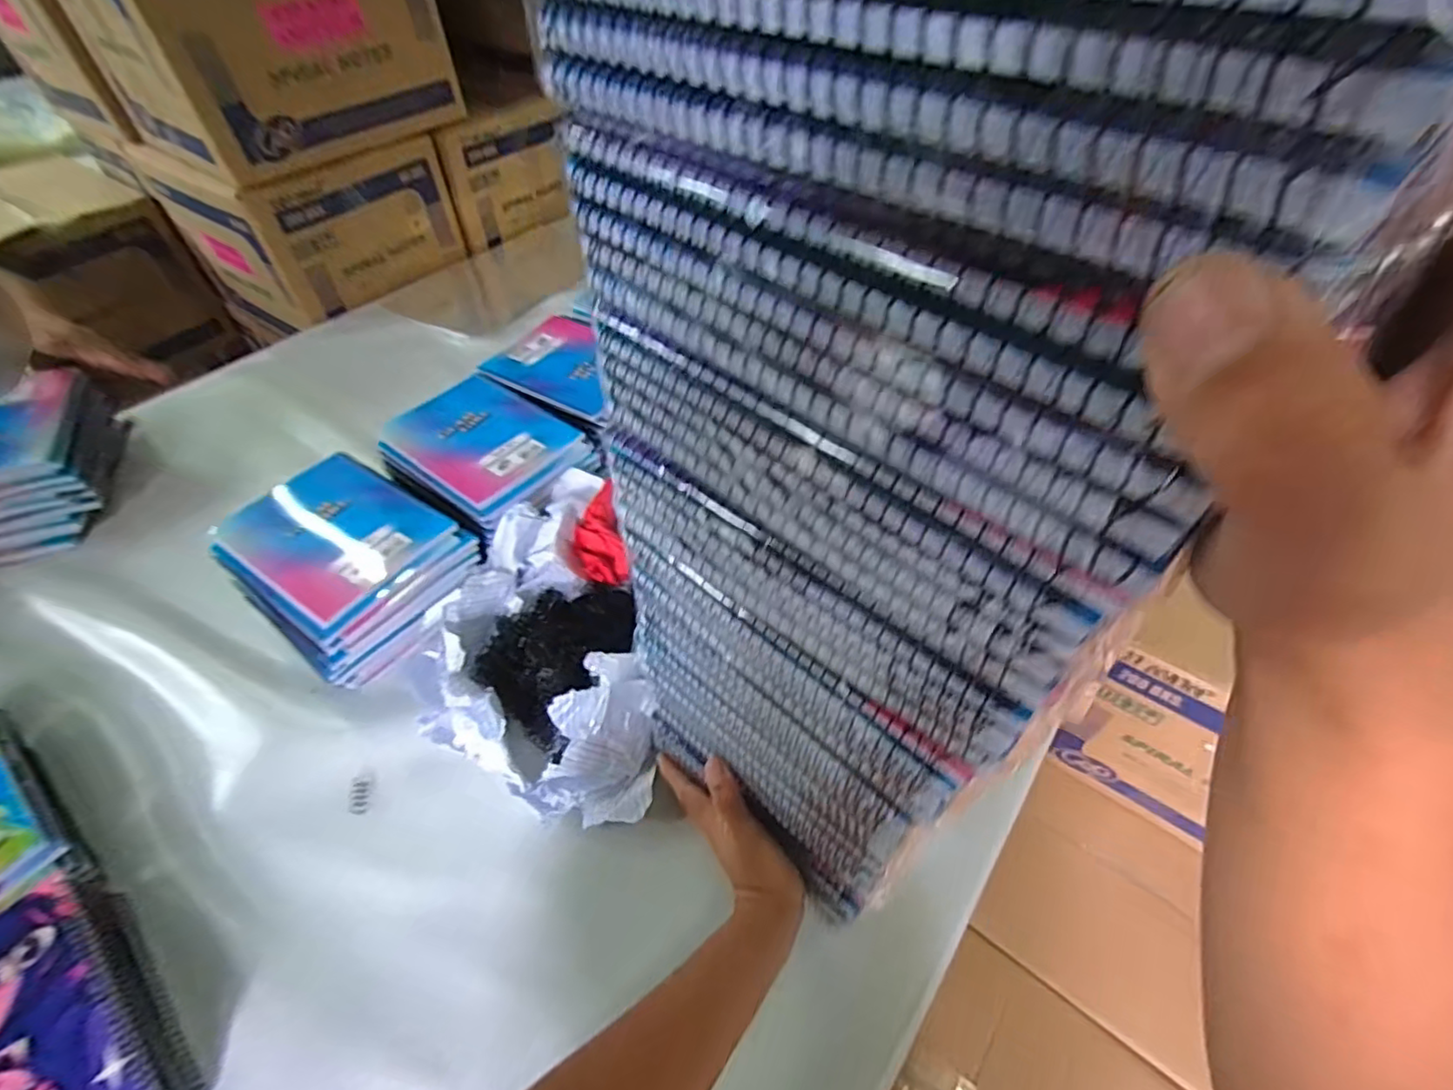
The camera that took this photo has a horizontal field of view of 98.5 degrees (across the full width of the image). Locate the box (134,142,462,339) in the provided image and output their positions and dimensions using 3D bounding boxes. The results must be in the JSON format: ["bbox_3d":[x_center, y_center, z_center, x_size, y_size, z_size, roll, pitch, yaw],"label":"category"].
[{"bbox_3d":[-0.747,-0.595,1.150,0.399,0.240,0.342,33,58,25],"label":"box"}]

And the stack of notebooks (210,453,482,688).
[{"bbox_3d":[-0.374,0.019,0.637,0.190,0.121,0.169,31,57,24],"label":"stack of notebooks"}]

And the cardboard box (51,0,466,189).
[{"bbox_3d":[-0.729,-0.791,0.954,0.402,0.281,0.346,-37,59,-26],"label":"cardboard box"}]

